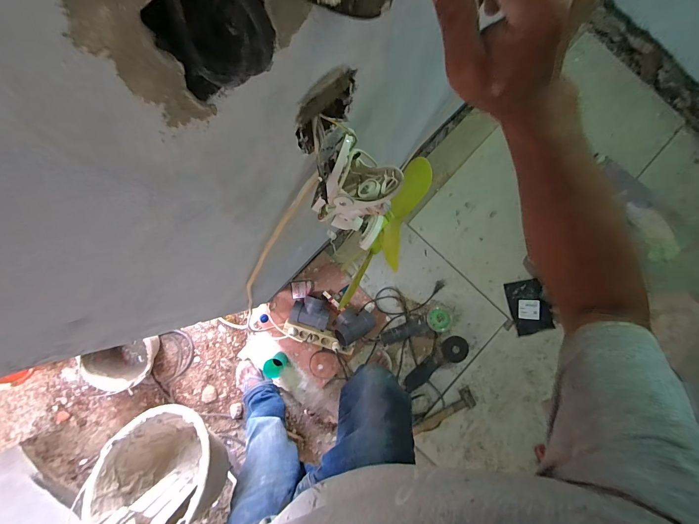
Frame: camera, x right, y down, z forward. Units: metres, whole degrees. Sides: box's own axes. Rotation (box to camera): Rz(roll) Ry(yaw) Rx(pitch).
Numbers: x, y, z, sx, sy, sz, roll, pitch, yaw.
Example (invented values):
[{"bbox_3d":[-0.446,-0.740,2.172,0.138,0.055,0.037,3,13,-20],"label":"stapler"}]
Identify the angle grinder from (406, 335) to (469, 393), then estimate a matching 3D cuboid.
[{"bbox_3d":[0.334,0.396,1.261,0.285,0.082,0.104,-31,87,-9],"label":"angle grinder"}]

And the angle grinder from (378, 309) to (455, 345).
[{"bbox_3d":[0.271,0.254,1.247,0.291,0.115,0.102,-14,85,-8],"label":"angle grinder"}]

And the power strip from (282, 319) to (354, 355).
[{"bbox_3d":[-0.118,0.297,1.235,0.281,0.043,0.061,17,81,-4],"label":"power strip"}]

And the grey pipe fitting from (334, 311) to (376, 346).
[{"bbox_3d":[0.018,0.246,1.244,0.164,0.077,0.124,-27,87,-9],"label":"grey pipe fitting"}]

